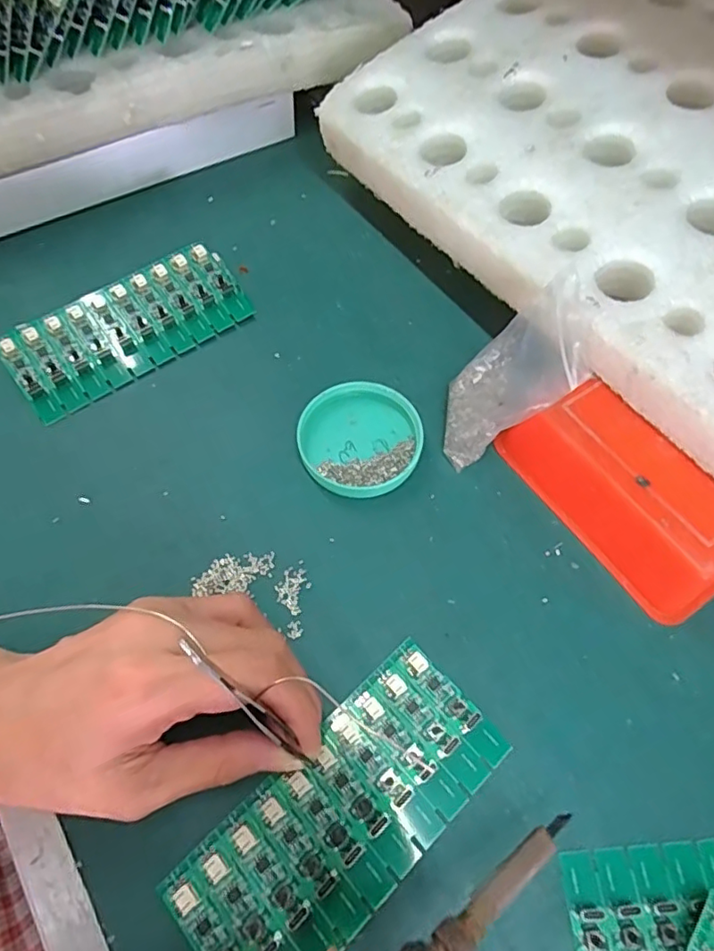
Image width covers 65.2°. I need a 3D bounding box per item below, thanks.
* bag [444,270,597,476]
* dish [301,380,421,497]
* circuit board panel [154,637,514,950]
[{"bbox_3d":[0.078,-0.049,0.280,0.018,0.094,0.062,16,62,-21],"label":"bag"},{"bbox_3d":[0.003,-0.020,0.308,0.066,0.013,0.065,0,62,0],"label":"dish"},{"bbox_3d":[-0.005,0.138,0.227,0.138,0.006,0.063,-37,68,-19],"label":"circuit board panel"}]

